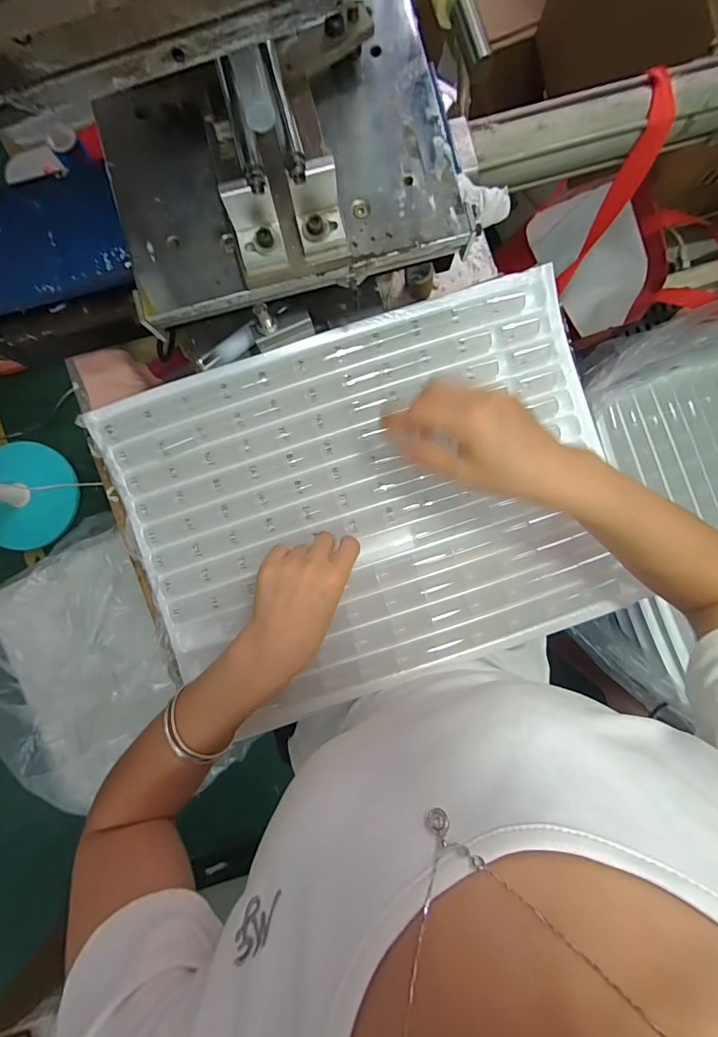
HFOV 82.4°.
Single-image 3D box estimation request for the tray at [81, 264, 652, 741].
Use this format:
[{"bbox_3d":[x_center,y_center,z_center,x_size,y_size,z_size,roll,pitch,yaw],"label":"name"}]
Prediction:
[{"bbox_3d":[0.015,-0.007,0.393,0.456,0.029,0.332,-18,89,1],"label":"tray"}]

